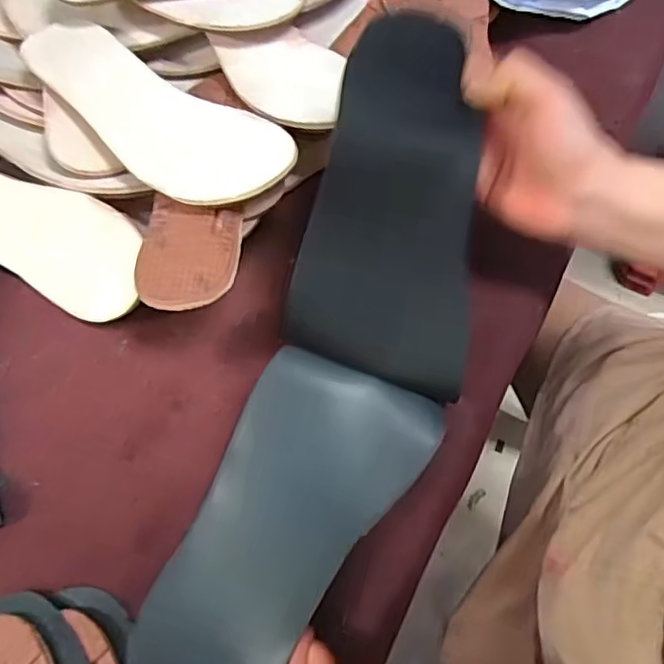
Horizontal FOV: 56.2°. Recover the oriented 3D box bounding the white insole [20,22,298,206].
[{"bbox_3d":[-0.125,-0.148,0.411,0.216,0.027,0.081,32,73,17],"label":"white insole"}]

